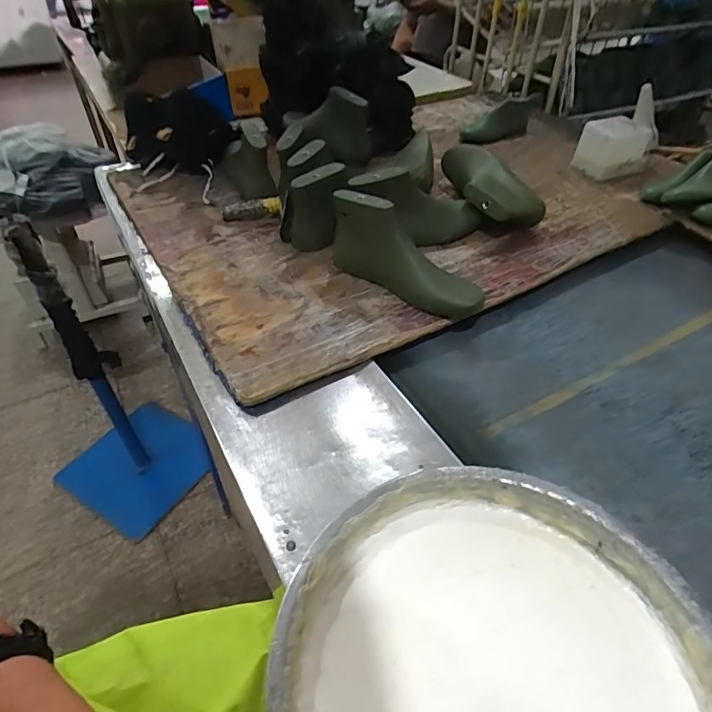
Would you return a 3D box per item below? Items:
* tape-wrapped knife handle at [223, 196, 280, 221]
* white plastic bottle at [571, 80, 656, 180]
[{"bbox_3d":[-0.205,-0.286,0.930,0.121,0.033,0.027,-6,50,12],"label":"tape-wrapped knife handle"},{"bbox_3d":[0.613,-0.509,1.107,0.176,0.151,0.101,-20,48,-20],"label":"white plastic bottle"}]

